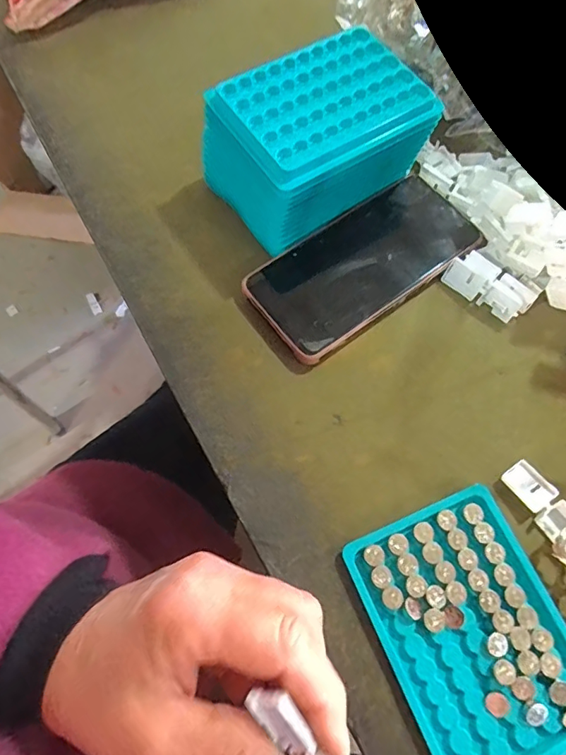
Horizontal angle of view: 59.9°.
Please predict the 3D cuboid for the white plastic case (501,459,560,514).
[{"bbox_3d":[0.147,0.065,0.294,0.020,0.009,0.027,-34,73,-14],"label":"white plastic case"}]

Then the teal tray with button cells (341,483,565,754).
[{"bbox_3d":[0.102,0.135,0.263,0.094,0.009,0.130,-22,71,-10],"label":"teal tray with button cells"}]

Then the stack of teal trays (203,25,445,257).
[{"bbox_3d":[0.022,-0.160,0.341,0.143,0.075,0.090,-31,72,-13],"label":"stack of teal trays"}]

